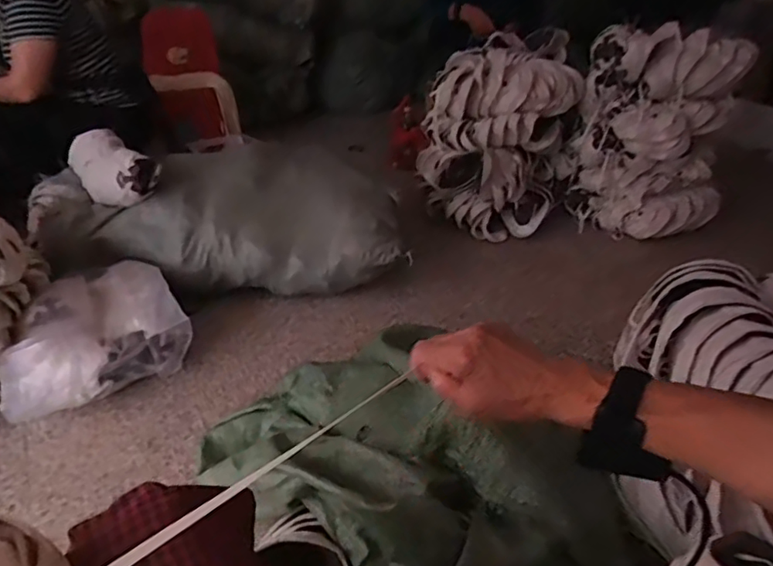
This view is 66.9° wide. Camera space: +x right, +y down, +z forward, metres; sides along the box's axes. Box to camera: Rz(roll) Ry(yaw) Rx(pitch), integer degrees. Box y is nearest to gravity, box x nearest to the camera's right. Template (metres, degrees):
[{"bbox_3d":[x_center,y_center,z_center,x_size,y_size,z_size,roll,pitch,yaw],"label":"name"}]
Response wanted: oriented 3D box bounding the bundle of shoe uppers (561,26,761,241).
[{"bbox_3d":[0.759,-0.424,1.690,0.416,0.575,0.303,11,32,19],"label":"bundle of shoe uppers"}]

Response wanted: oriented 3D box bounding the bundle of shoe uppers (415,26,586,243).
[{"bbox_3d":[0.330,-0.420,1.767,0.449,0.514,0.304,3,30,6],"label":"bundle of shoe uppers"}]

